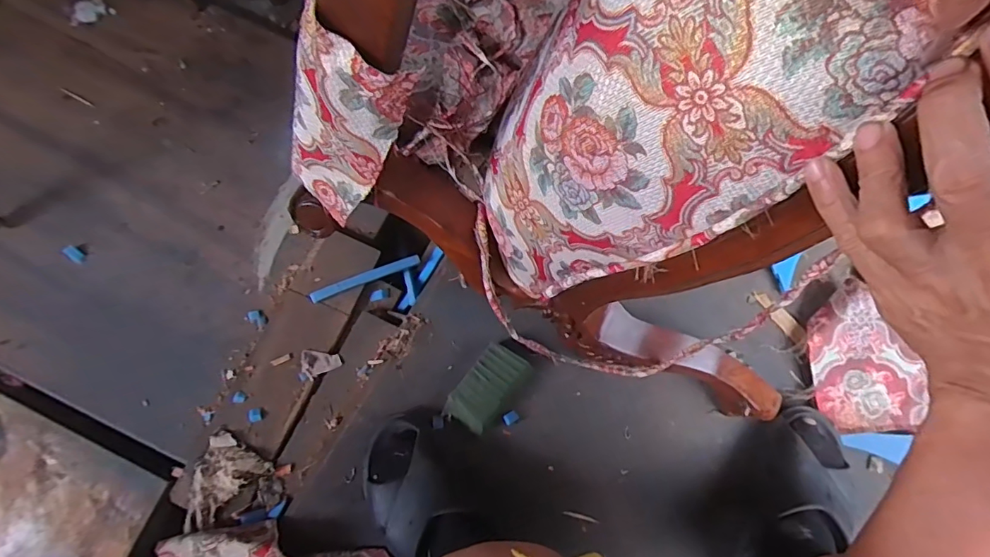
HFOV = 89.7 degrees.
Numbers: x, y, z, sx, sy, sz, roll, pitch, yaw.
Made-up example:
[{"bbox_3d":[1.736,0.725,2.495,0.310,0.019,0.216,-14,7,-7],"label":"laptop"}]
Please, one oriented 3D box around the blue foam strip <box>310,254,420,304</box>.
[{"bbox_3d":[-0.178,-0.001,0.689,0.153,0.013,0.017,-21,76,-7],"label":"blue foam strip"}]

